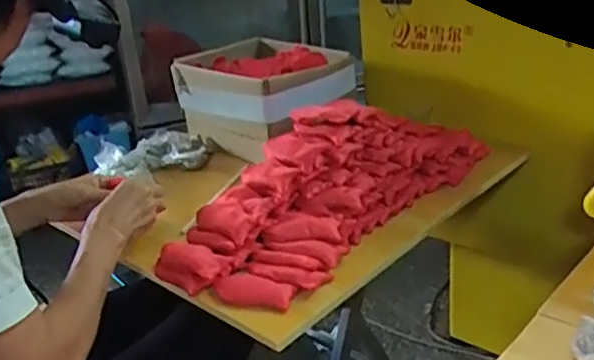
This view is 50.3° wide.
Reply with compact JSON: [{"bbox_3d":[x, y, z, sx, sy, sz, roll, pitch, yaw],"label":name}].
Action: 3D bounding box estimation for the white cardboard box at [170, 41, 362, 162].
[{"bbox_3d":[-0.050,-0.152,1.138,0.300,0.134,0.222,18,33,41],"label":"white cardboard box"}]

